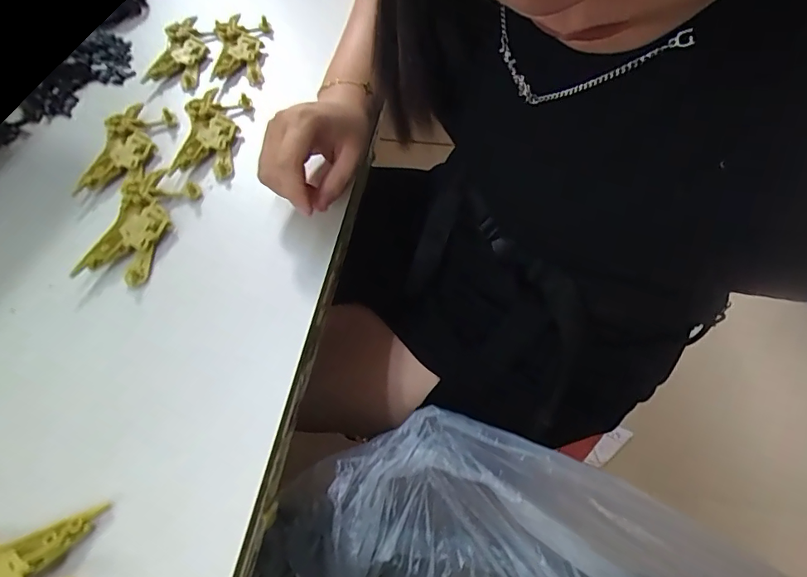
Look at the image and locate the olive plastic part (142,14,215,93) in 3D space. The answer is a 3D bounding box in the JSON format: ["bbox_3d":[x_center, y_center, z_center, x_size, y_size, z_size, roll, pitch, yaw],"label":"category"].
[{"bbox_3d":[-0.226,-0.240,0.471,0.045,0.018,0.102,3,61,3],"label":"olive plastic part"}]

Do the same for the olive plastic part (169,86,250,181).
[{"bbox_3d":[-0.171,-0.141,0.412,0.047,0.020,0.098,1,61,2],"label":"olive plastic part"}]

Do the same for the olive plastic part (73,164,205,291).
[{"bbox_3d":[-0.212,-0.053,0.368,0.060,0.019,0.104,12,62,8],"label":"olive plastic part"}]

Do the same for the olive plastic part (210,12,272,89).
[{"bbox_3d":[-0.165,-0.244,0.469,0.048,0.017,0.103,-3,61,0],"label":"olive plastic part"}]

